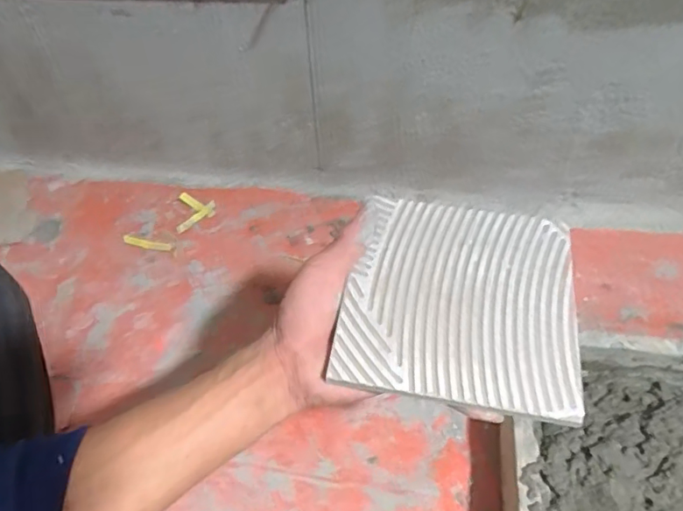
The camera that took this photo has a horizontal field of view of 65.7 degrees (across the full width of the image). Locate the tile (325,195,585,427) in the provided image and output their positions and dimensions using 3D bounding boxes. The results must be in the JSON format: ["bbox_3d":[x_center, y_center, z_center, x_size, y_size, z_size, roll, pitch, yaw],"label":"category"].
[{"bbox_3d":[0.078,0.025,0.343,0.144,0.012,0.146,8,56,6],"label":"tile"}]

